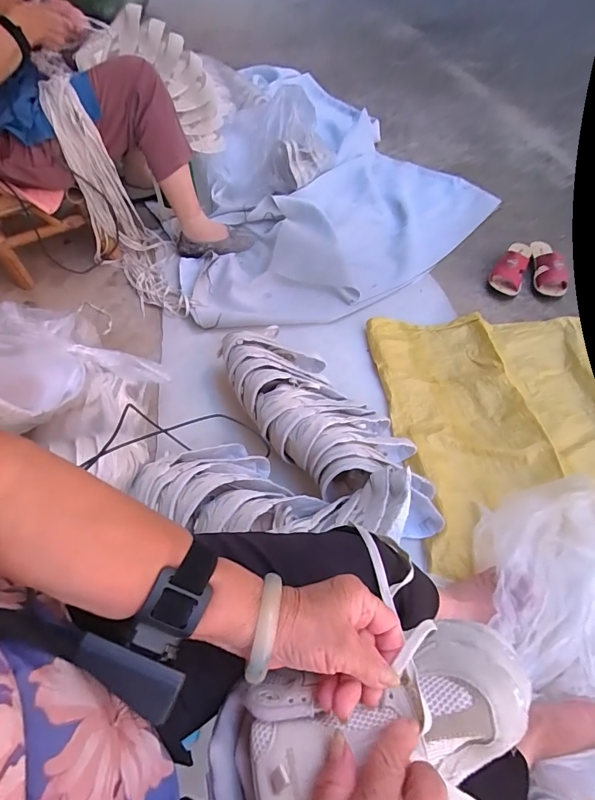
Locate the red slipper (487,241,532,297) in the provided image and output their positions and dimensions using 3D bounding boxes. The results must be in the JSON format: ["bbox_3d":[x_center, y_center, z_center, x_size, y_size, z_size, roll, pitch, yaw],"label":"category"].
[{"bbox_3d":[0.617,-0.388,1.161,0.088,0.066,0.203,25,62,19],"label":"red slipper"}]

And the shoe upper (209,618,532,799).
[{"bbox_3d":[0.057,0.235,0.293,0.241,0.056,0.104,-15,58,-9],"label":"shoe upper"}]

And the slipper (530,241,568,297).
[{"bbox_3d":[0.727,-0.390,1.175,0.085,0.081,0.196,7,58,9],"label":"slipper"}]

